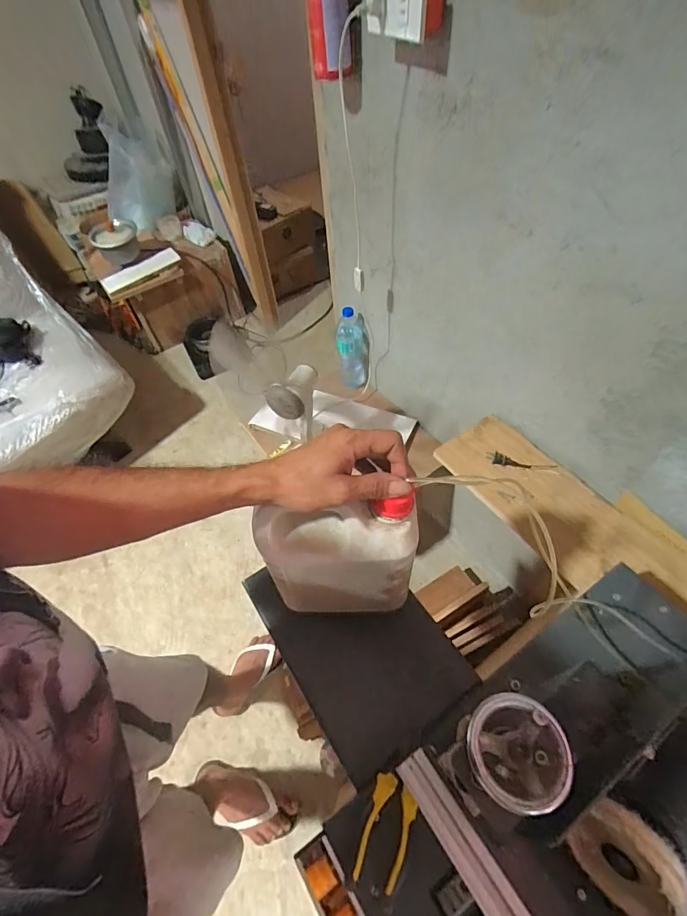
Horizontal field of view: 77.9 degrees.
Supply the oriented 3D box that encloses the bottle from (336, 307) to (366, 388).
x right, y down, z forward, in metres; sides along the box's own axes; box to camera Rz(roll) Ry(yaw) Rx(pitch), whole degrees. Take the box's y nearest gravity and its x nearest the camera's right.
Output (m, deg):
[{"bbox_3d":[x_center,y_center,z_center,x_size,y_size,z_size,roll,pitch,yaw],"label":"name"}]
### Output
[{"bbox_3d":[0.026,-0.328,1.291,0.092,0.258,0.070,-4,53,1],"label":"bottle"}]

